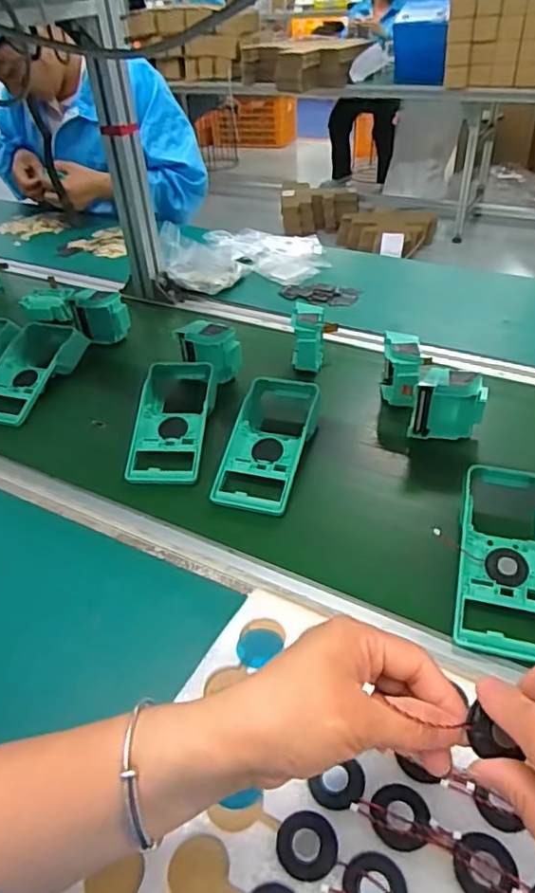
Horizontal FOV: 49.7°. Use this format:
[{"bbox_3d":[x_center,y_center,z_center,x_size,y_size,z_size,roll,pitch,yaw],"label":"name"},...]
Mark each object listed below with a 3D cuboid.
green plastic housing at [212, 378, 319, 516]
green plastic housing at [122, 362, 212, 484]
[{"bbox_3d":[0.003,-0.013,0.638,0.085,0.049,0.182,9,42,17],"label":"green plastic housing"},{"bbox_3d":[-0.109,-0.037,0.680,0.092,0.043,0.185,-1,40,5],"label":"green plastic housing"}]

